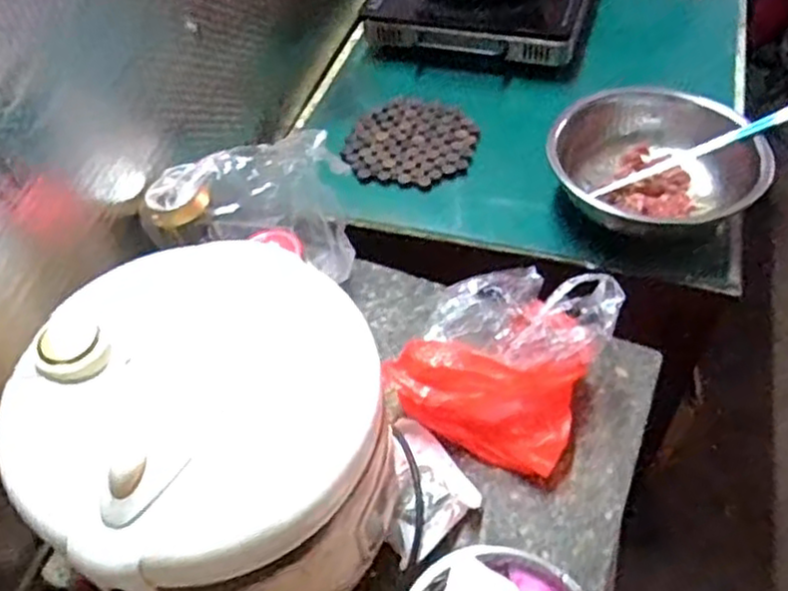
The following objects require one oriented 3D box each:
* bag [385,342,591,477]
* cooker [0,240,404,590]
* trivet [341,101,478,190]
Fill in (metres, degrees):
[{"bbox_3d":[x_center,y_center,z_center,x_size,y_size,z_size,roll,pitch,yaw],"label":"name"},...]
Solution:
[{"bbox_3d":[0.083,0.086,0.672,0.176,0.084,0.105,13,53,14],"label":"bag"},{"bbox_3d":[-0.124,0.137,0.559,0.248,0.252,0.269,15,53,16],"label":"cooker"},{"bbox_3d":[0.023,-0.207,0.952,0.165,0.010,0.162,-2,50,2],"label":"trivet"}]

